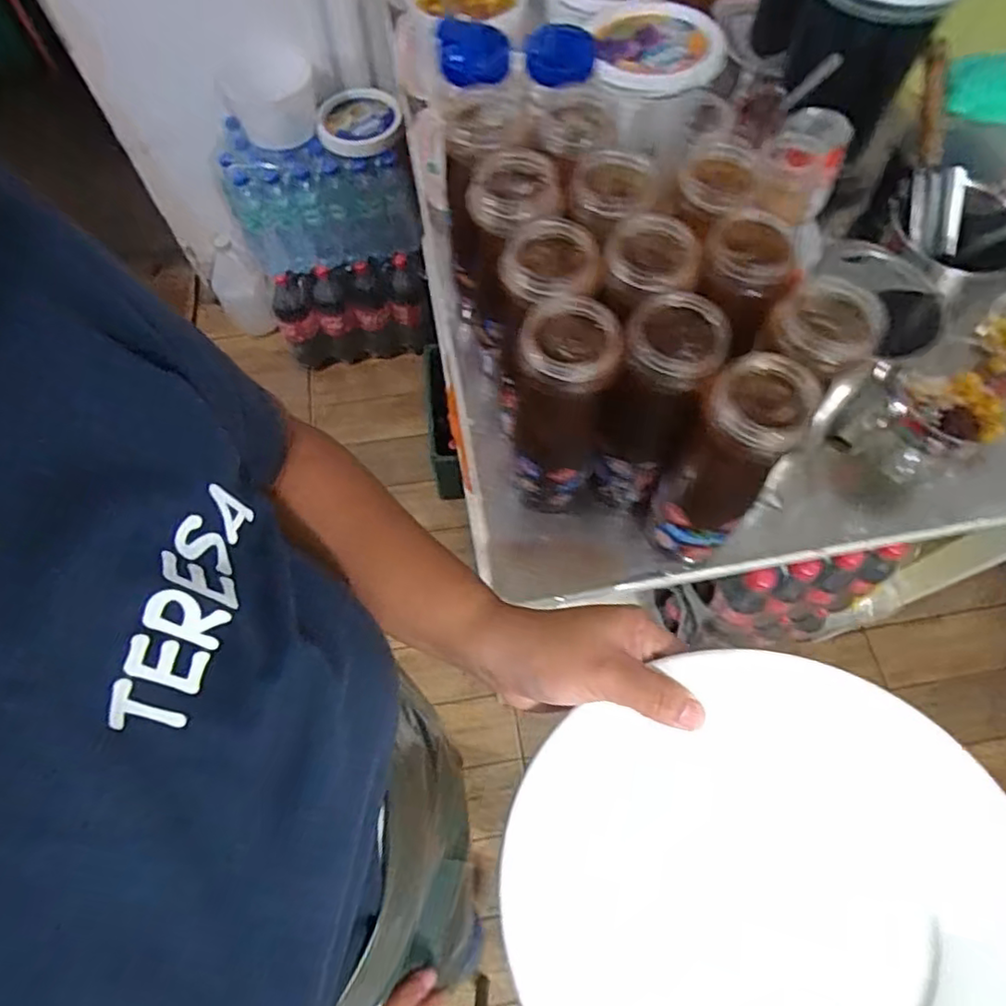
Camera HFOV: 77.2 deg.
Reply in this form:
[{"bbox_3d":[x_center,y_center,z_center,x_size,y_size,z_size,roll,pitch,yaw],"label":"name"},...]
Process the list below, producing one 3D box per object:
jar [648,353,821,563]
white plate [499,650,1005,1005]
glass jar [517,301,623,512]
[{"bbox_3d":[0.187,-0.029,0.545,0.067,0.223,0.082,27,69,11],"label":"jar"},{"bbox_3d":[0.125,0.203,0.317,0.242,0.031,0.239,-3,80,18],"label":"white plate"},{"bbox_3d":[0.052,-0.076,0.575,0.070,0.236,0.077,0,66,0],"label":"glass jar"}]

